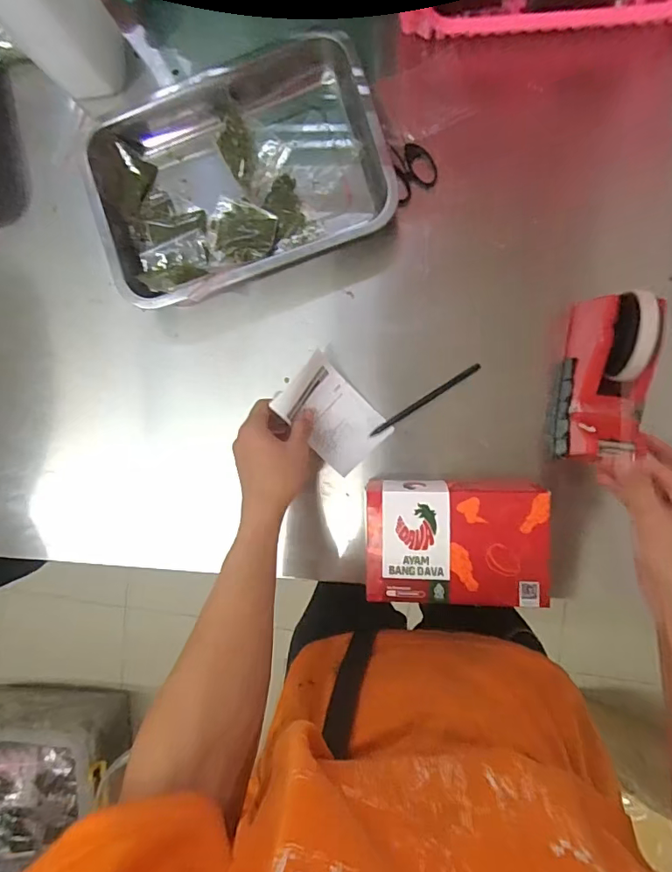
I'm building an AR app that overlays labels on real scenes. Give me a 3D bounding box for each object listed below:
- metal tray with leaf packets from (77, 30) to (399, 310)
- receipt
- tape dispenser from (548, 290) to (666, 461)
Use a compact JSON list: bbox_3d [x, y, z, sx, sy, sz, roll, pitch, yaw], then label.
[{"bbox_3d":[-0.107,-0.281,0.525,0.304,0.065,0.231,-20,89,7],"label":"metal tray with leaf packets"},{"bbox_3d":[-0.006,-0.020,0.527,0.080,0.045,0.114,-44,87,6],"label":"receipt"},{"bbox_3d":[0.256,-0.052,0.465,0.065,0.104,0.150,3,92,7],"label":"tape dispenser"}]

